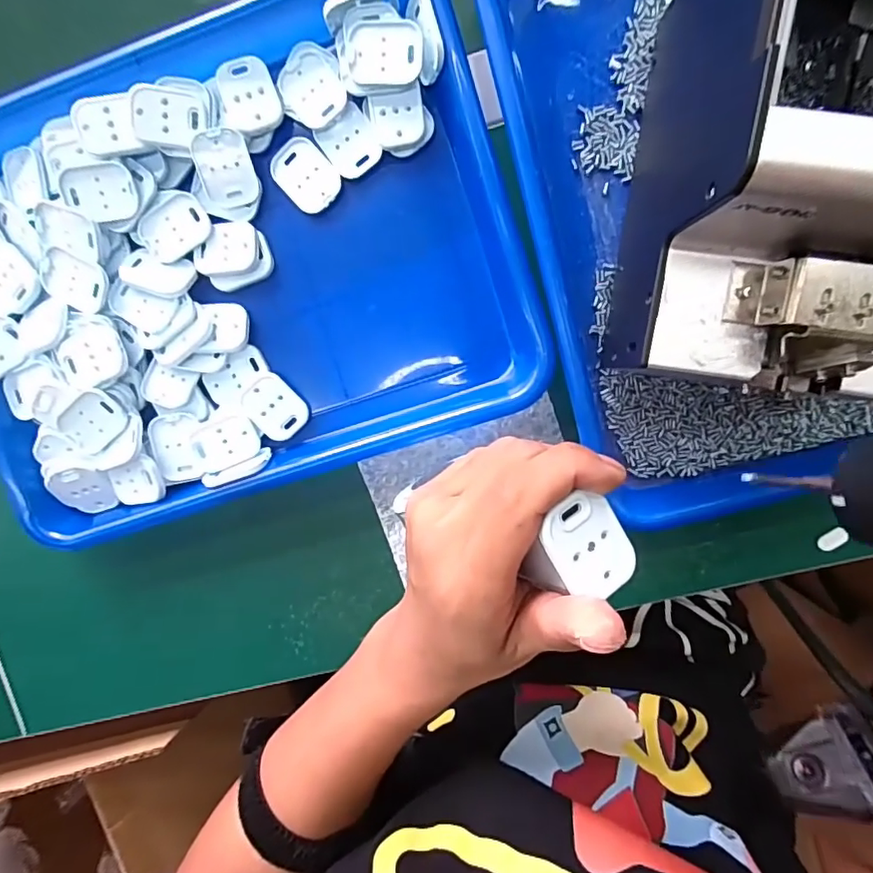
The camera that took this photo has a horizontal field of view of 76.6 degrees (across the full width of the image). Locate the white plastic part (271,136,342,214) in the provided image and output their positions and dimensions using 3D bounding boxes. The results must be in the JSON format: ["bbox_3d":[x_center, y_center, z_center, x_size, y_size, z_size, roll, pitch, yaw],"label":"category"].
[{"bbox_3d":[-0.075,-0.151,0.319,0.030,0.004,0.040,-44,92,8],"label":"white plastic part"}]

